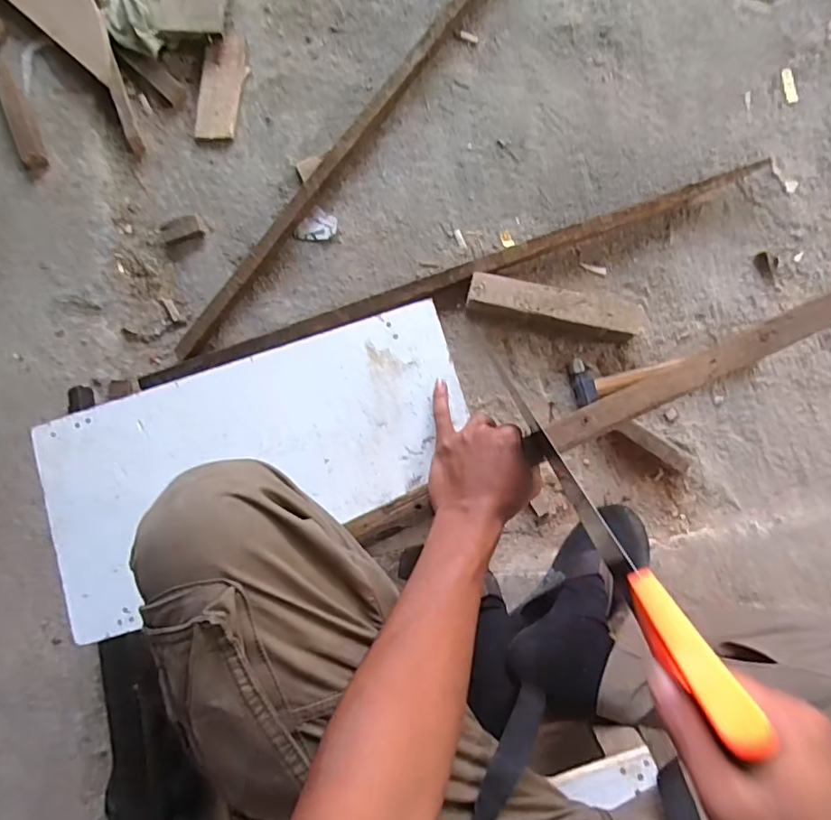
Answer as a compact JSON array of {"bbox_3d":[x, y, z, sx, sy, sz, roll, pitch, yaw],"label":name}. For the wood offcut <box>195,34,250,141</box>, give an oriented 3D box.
[{"bbox_3d":[-0.310,-0.519,0.880,0.069,0.015,0.174,11,85,-4],"label":"wood offcut"}]

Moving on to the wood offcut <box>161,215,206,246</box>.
[{"bbox_3d":[-0.360,-0.279,0.851,0.061,0.022,0.030,-16,82,3],"label":"wood offcut"}]

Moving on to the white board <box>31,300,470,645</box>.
[{"bbox_3d":[-0.158,0.052,0.540,0.422,0.013,0.211,-18,82,2],"label":"white board"}]

